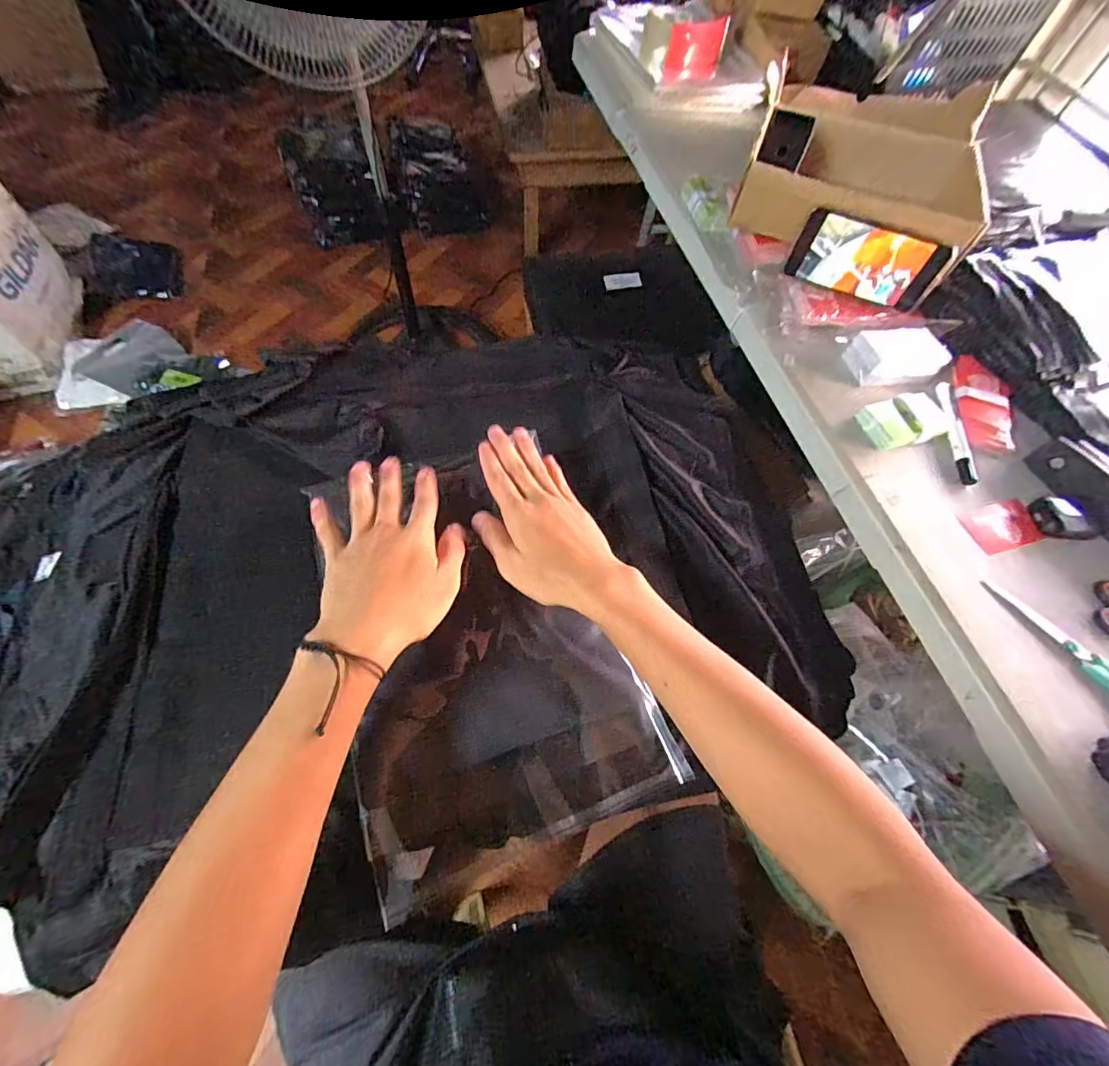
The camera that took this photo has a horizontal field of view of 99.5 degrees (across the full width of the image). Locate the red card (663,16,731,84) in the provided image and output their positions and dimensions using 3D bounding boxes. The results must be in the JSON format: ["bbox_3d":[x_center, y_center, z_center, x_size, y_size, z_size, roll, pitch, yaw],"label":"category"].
[{"bbox_3d":[0.253,-0.869,0.849,0.119,0.075,0.017,-22,56,-11],"label":"red card"}]

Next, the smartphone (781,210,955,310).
[{"bbox_3d":[0.369,-0.323,0.559,0.159,0.074,0.012,19,54,1],"label":"smartphone"}]

